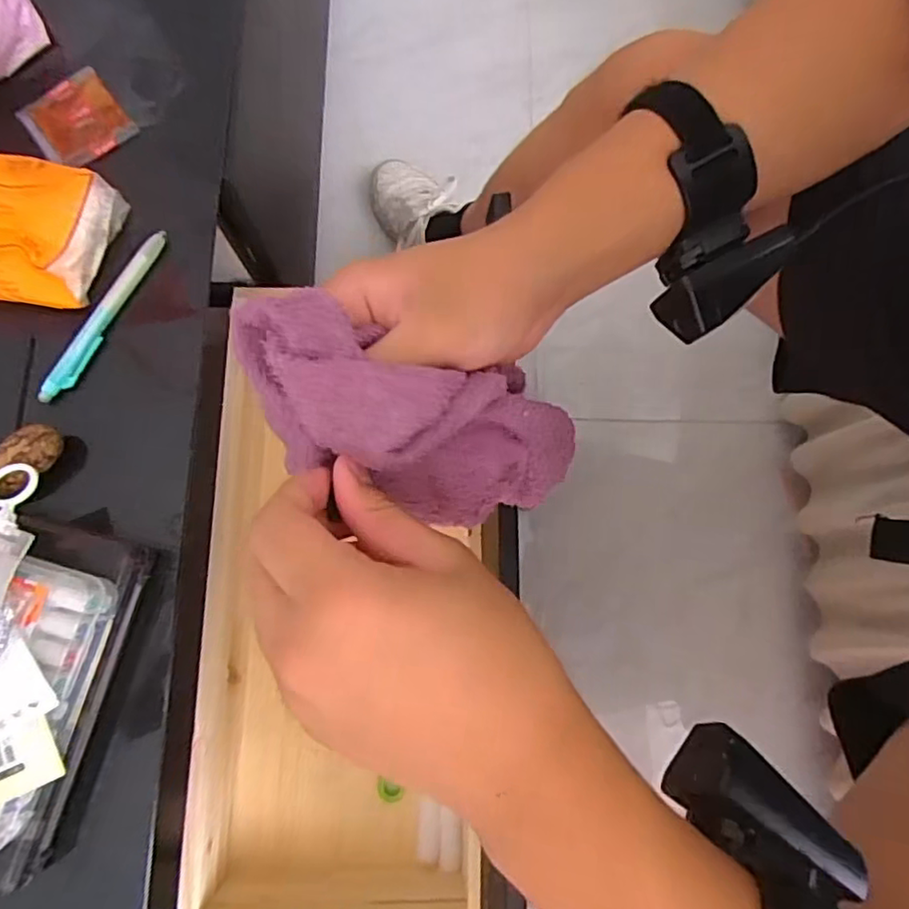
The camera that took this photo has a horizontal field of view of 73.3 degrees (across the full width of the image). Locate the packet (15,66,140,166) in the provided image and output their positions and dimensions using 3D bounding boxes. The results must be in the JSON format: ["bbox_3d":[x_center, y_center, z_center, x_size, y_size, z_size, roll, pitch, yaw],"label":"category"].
[{"bbox_3d":[-0.286,-0.253,0.462,0.066,0.015,0.072,-38,81,-9],"label":"packet"}]

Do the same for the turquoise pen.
[{"bbox_3d":[-0.242,-0.097,0.424,0.014,0.009,0.139,27,78,5],"label":"turquoise pen"}]

